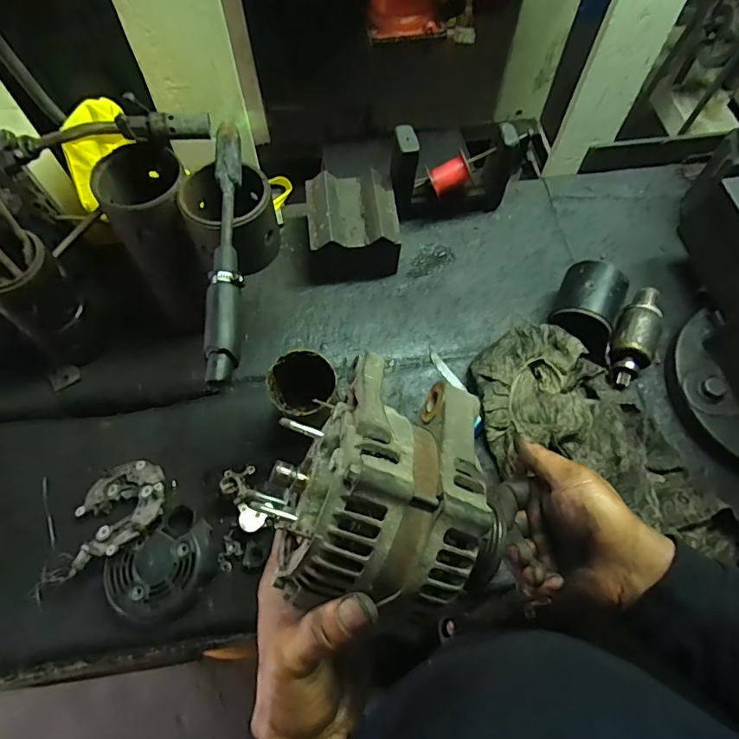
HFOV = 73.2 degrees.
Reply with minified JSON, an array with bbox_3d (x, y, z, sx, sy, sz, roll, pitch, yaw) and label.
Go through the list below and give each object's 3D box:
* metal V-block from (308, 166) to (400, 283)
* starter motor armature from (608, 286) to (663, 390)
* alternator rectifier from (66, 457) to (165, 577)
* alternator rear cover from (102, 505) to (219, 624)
[{"bbox_3d":[-0.027,-0.196,0.696,0.125,0.095,0.112,-7,64,-4],"label":"metal V-block"},{"bbox_3d":[0.346,-0.045,0.643,0.056,0.039,0.150,30,67,13],"label":"starter motor armature"},{"bbox_3d":[-0.281,0.157,0.562,0.108,0.050,0.099,-20,66,-10],"label":"alternator rectifier"},{"bbox_3d":[-0.221,0.218,0.544,0.114,0.034,0.091,-39,71,-18],"label":"alternator rear cover"}]

